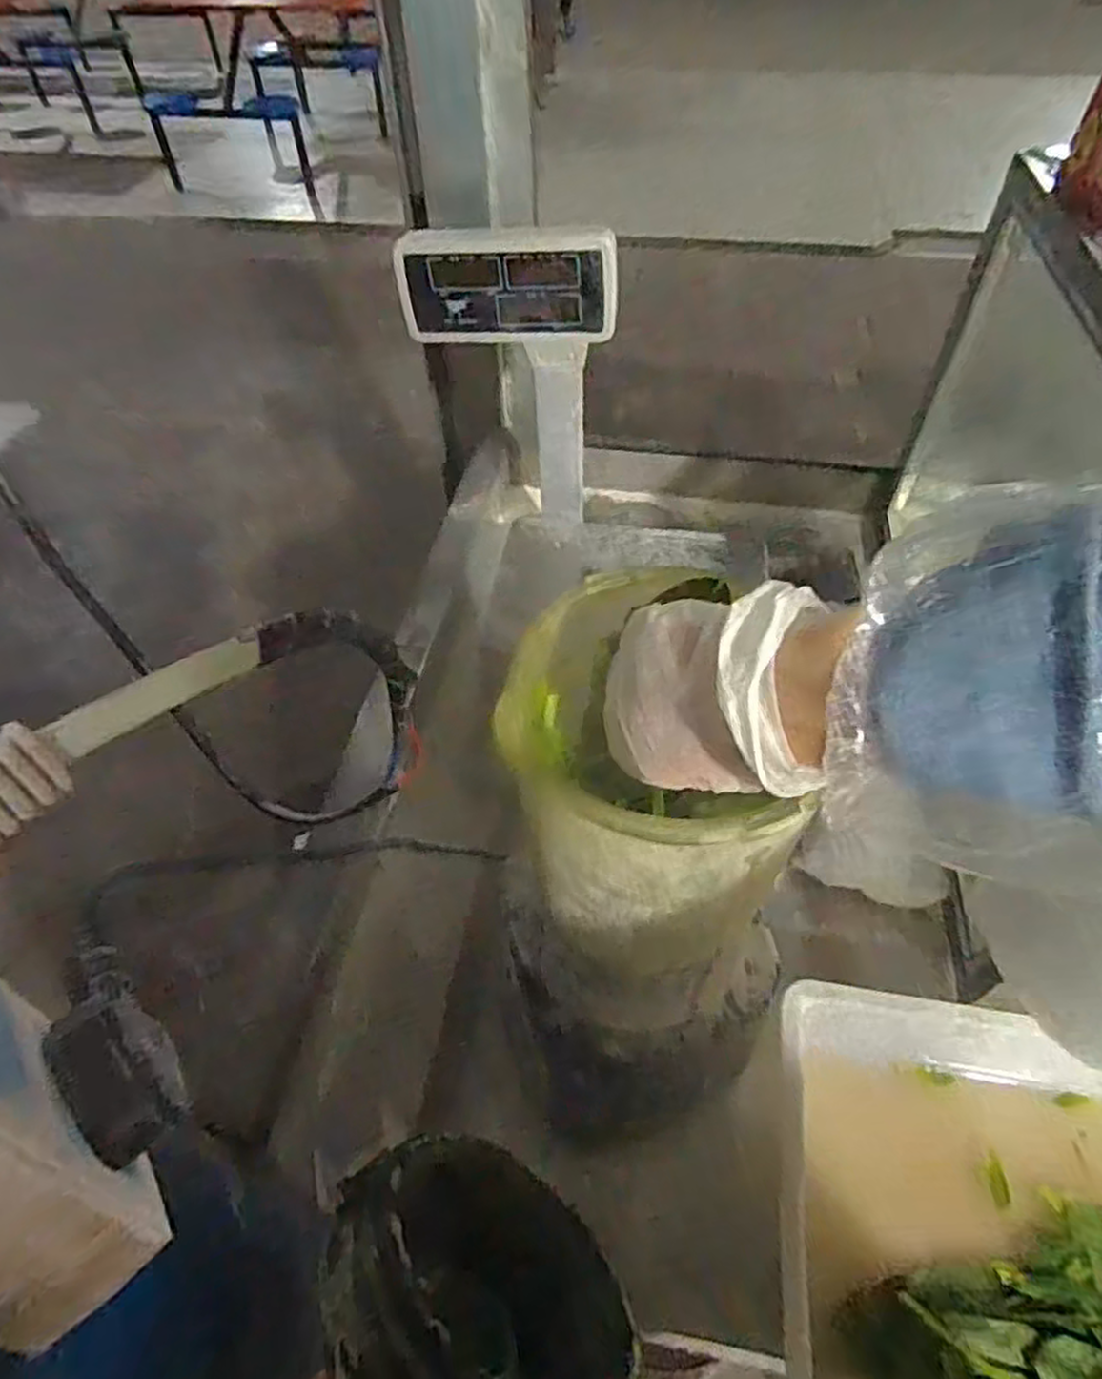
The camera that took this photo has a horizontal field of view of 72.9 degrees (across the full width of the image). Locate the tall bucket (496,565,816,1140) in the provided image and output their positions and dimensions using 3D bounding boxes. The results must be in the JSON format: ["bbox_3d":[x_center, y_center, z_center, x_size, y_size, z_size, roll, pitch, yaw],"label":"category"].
[{"bbox_3d":[0.057,0.100,0.404,0.144,0.291,0.145,-5,39,4],"label":"tall bucket"}]

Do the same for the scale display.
[{"bbox_3d":[-0.044,-0.343,0.842,0.219,0.309,0.040,8,50,8],"label":"scale display"}]

